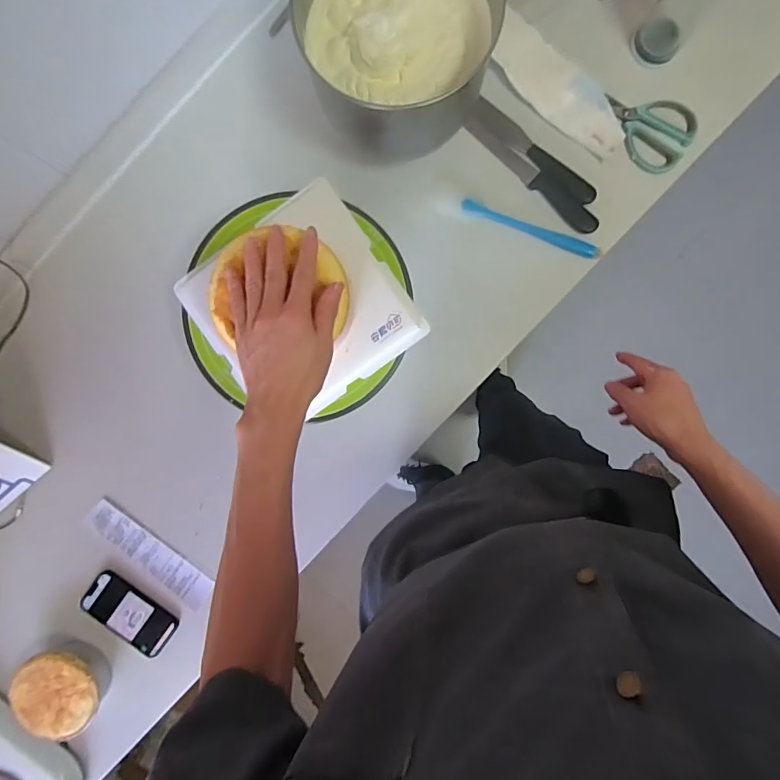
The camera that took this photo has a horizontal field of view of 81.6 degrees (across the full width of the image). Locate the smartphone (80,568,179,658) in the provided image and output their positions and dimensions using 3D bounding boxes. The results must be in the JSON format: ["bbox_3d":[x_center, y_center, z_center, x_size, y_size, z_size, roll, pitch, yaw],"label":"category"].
[{"bbox_3d":[-0.412,0.354,0.717,0.151,0.009,0.071,37,87,-2],"label":"smartphone"}]

